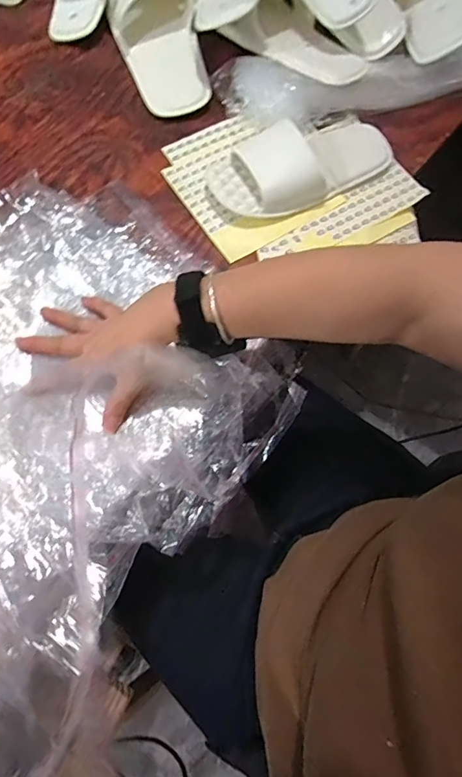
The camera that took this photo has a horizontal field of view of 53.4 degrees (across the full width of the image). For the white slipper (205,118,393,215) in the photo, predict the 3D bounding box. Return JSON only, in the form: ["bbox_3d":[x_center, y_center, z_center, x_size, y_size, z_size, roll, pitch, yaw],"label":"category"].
[{"bbox_3d":[0.085,-0.275,0.544,0.230,0.054,0.111,-22,73,-9],"label":"white slipper"}]

